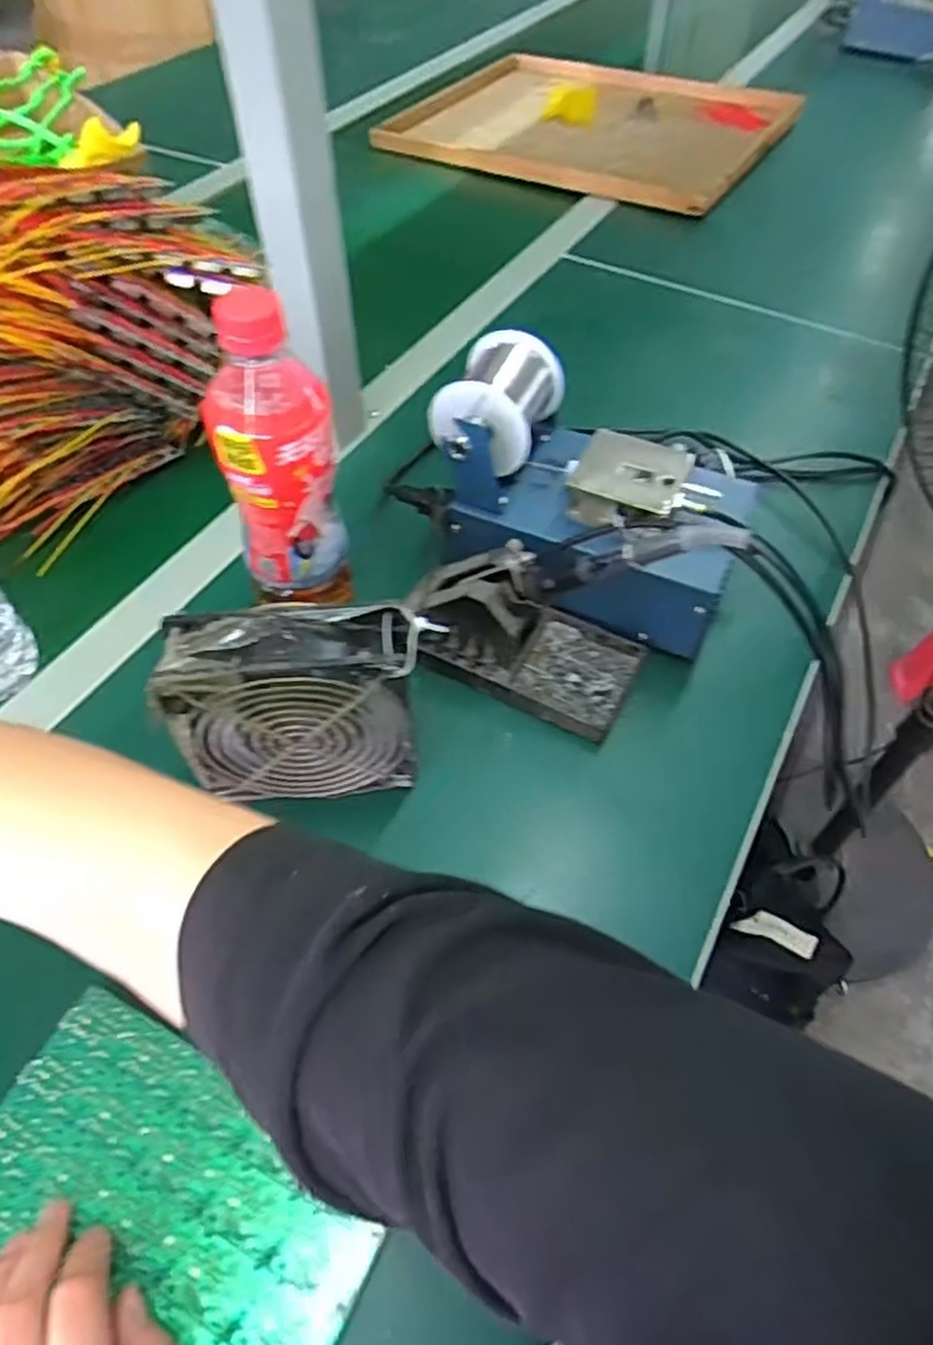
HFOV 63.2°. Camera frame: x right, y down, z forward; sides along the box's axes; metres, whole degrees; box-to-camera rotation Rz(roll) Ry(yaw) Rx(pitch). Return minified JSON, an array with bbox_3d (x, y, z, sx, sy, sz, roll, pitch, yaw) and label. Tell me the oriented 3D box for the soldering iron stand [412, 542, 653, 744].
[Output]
[{"bbox_3d":[0.037,-0.033,0.474,0.145,0.078,0.080,22,56,15],"label":"soldering iron stand"}]

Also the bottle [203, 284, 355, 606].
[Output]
[{"bbox_3d":[-0.106,-0.112,0.437,0.063,0.213,0.066,-12,54,-9],"label":"bottle"}]

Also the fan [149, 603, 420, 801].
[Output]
[{"bbox_3d":[-0.086,0.018,0.401,0.120,0.111,0.043,-4,53,-3],"label":"fan"}]

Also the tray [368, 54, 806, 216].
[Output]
[{"bbox_3d":[0.177,-0.781,1.076,0.491,0.024,0.434,24,57,17],"label":"tray"}]

